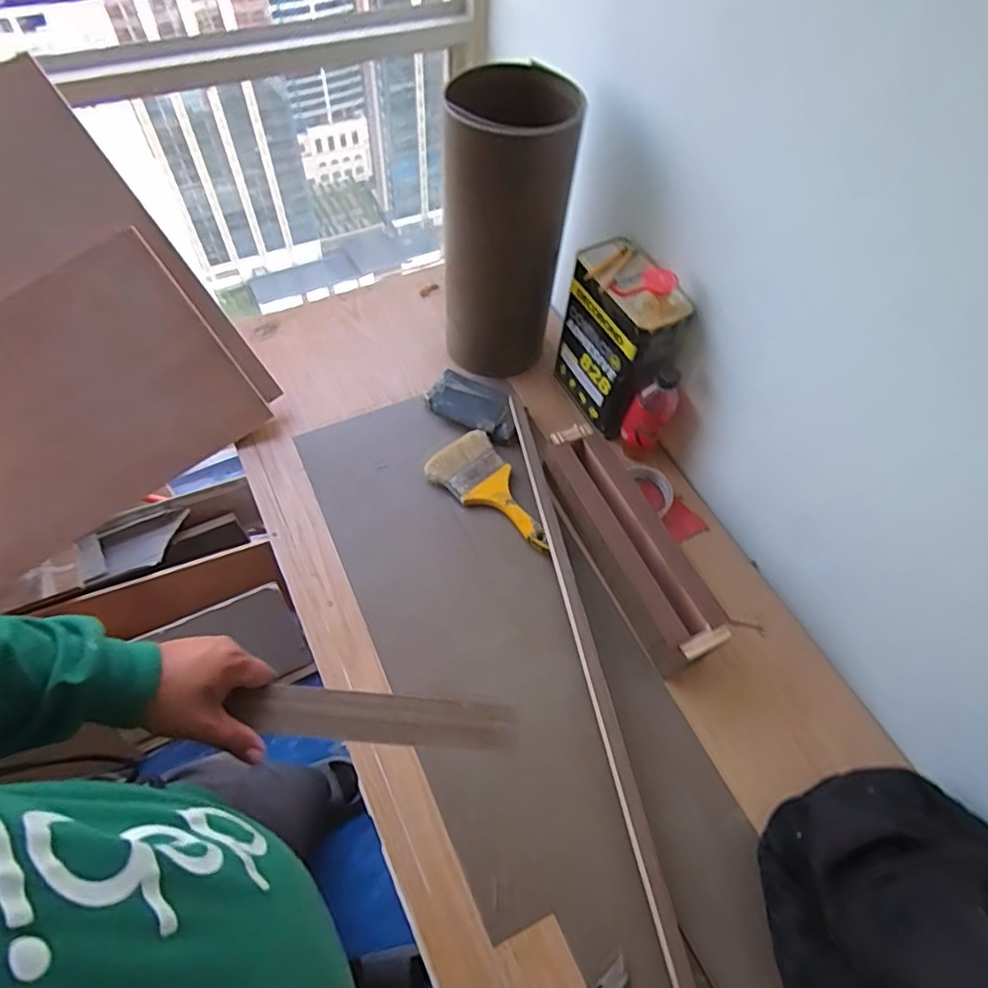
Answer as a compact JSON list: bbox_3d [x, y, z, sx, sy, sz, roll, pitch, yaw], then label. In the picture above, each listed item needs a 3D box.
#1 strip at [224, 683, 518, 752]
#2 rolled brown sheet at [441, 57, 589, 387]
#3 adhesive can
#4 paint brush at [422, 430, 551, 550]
[{"bbox_3d":[-0.098,0.186,0.491,0.227,0.011,0.042,2,74,6],"label":"strip"},{"bbox_3d":[0.009,-0.367,0.883,0.155,0.414,0.125,-4,58,-7],"label":"rolled brown sheet"},{"bbox_3d":[0.179,-0.226,0.870,0.090,0.240,0.175,-27,64,-20],"label":"adhesive can"},{"bbox_3d":[0.008,-0.007,0.879,0.211,0.017,0.104,39,63,18],"label":"paint brush"}]

